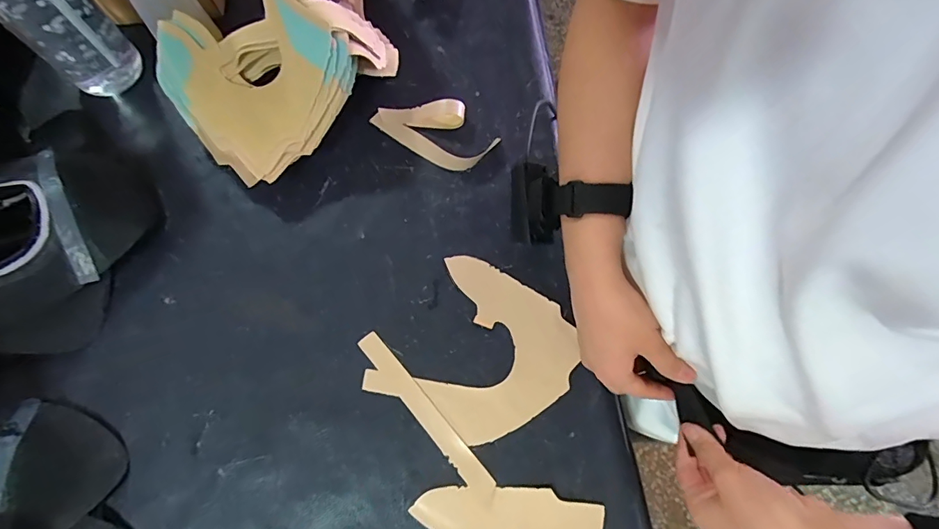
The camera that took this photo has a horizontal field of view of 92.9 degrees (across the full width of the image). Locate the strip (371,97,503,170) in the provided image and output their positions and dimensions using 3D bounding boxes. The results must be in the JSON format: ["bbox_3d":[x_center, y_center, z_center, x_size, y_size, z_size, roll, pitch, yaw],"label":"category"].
[{"bbox_3d":[-0.039,-0.153,0.493,0.131,0.020,0.068,31,73,10],"label":"strip"}]

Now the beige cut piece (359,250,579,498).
[{"bbox_3d":[0.004,0.085,0.421,0.163,0.004,0.167,39,75,12],"label":"beige cut piece"}]

